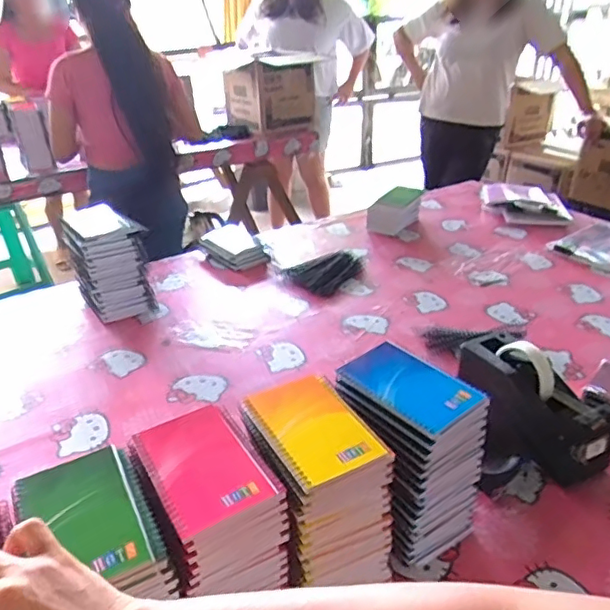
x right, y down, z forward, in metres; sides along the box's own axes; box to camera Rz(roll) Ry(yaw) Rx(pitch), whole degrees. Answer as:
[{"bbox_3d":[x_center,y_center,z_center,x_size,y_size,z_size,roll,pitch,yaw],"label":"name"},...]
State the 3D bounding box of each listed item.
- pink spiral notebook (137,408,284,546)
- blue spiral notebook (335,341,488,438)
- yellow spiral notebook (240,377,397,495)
[{"bbox_3d":[-0.087,0.135,0.487,0.089,0.012,0.122,-17,33,-25],"label":"pink spiral notebook"},{"bbox_3d":[0.107,0.078,0.573,0.085,0.013,0.124,-24,40,-33],"label":"blue spiral notebook"},{"bbox_3d":[0.007,0.111,0.525,0.089,0.008,0.129,-15,32,-22],"label":"yellow spiral notebook"}]

